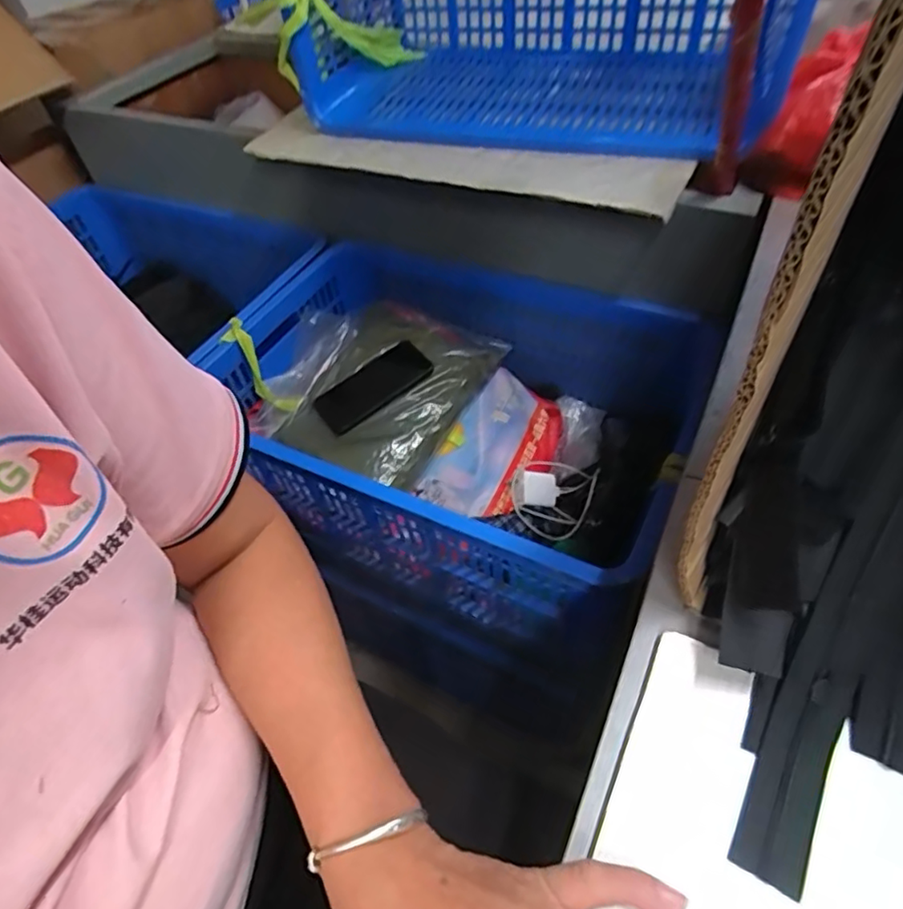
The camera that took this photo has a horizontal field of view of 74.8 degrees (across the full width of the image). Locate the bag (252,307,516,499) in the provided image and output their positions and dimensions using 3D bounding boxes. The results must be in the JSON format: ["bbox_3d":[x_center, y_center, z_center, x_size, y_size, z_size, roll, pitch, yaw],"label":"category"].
[{"bbox_3d":[-0.117,-0.104,0.880,0.283,0.073,0.290,28,70,20],"label":"bag"}]

